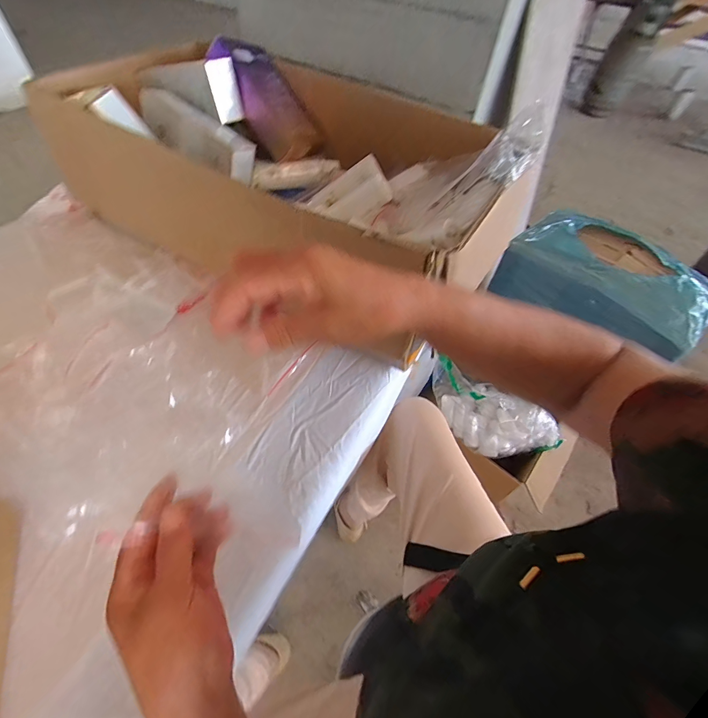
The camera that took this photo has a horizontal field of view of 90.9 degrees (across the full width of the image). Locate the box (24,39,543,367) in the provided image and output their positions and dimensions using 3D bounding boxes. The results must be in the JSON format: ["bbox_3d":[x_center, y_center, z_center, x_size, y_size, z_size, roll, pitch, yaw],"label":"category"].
[{"bbox_3d":[-0.138,-0.335,0.576,0.742,0.192,0.392,30,58,16],"label":"box"}]

